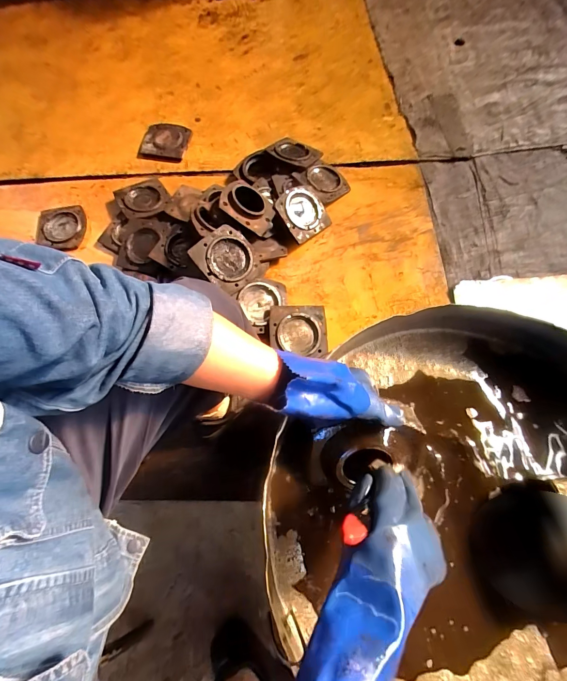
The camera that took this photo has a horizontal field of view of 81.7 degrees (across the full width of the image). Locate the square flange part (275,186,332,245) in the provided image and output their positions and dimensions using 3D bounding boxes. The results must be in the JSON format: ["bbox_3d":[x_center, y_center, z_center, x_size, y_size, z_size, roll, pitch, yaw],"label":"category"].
[{"bbox_3d":[0.055,-0.394,1.008,0.163,0.025,0.161,-38,92,-26],"label":"square flange part"}]

